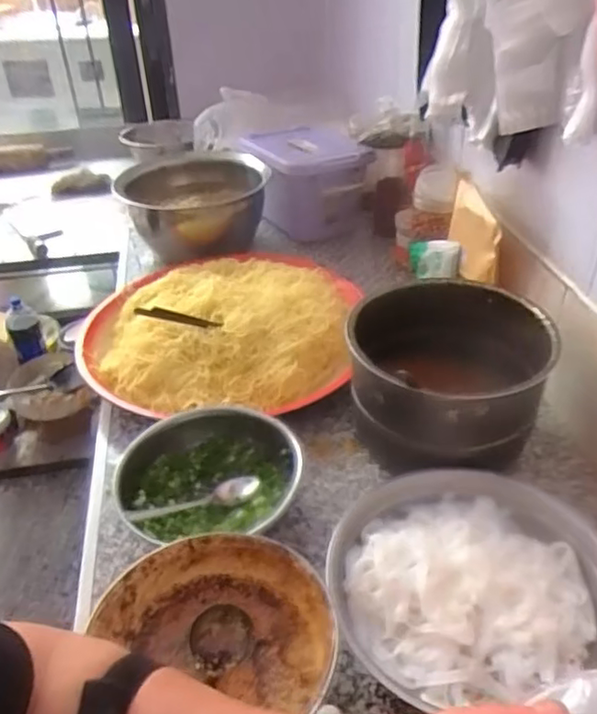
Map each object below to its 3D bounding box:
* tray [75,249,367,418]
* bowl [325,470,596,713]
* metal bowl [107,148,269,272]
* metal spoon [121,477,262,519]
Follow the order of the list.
[{"bbox_3d":[-0.122,-0.052,0.944,0.394,0.093,0.347,-3,37,0],"label":"tray"},{"bbox_3d":[0.153,0.207,0.598,0.235,0.071,0.235,-2,37,1],"label":"bowl"},{"bbox_3d":[-0.204,-0.298,1.256,0.277,0.139,0.272,-6,37,-4],"label":"metal bowl"},{"bbox_3d":[-0.114,0.159,0.692,0.155,0.020,0.035,-5,32,-35],"label":"metal spoon"}]

